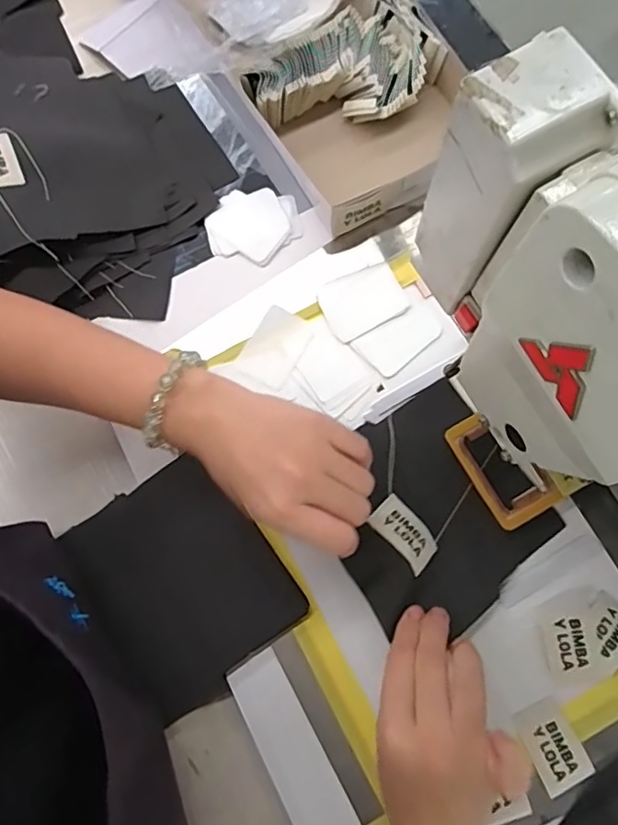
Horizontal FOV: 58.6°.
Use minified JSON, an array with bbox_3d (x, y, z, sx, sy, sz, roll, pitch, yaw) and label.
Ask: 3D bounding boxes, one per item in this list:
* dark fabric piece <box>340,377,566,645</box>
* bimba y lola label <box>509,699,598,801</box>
[{"bbox_3d":[0.085,0.069,0.382,0.144,0.040,0.140,0,75,1],"label":"dark fabric piece"},{"bbox_3d":[0.163,0.223,0.367,0.034,0.006,0.053,-26,79,-5],"label":"bimba y lola label"}]

